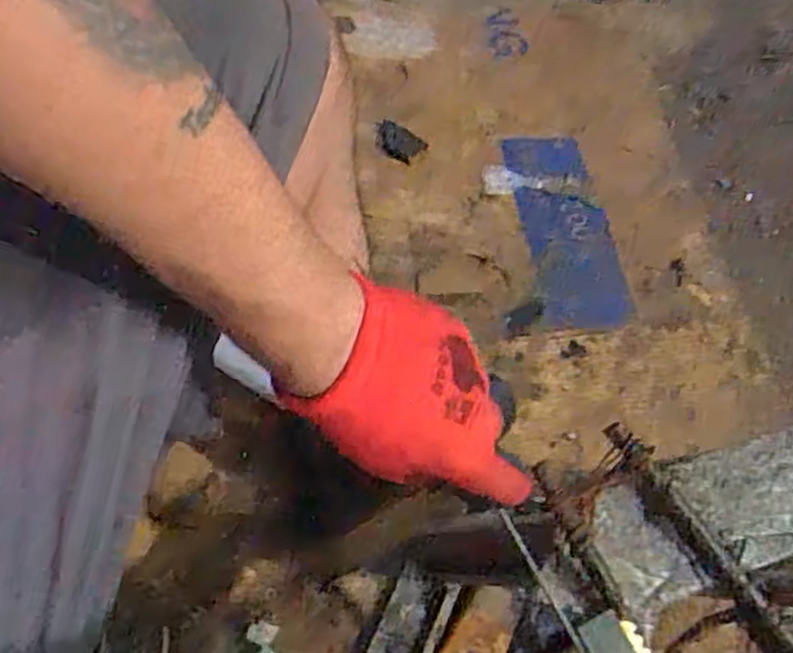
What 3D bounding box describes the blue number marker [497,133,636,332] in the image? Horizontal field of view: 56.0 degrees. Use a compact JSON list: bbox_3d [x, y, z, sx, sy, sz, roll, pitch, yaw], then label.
[{"bbox_3d":[0.223,-0.132,0.978,0.121,0.019,0.281,-5,65,-9],"label":"blue number marker"}]

